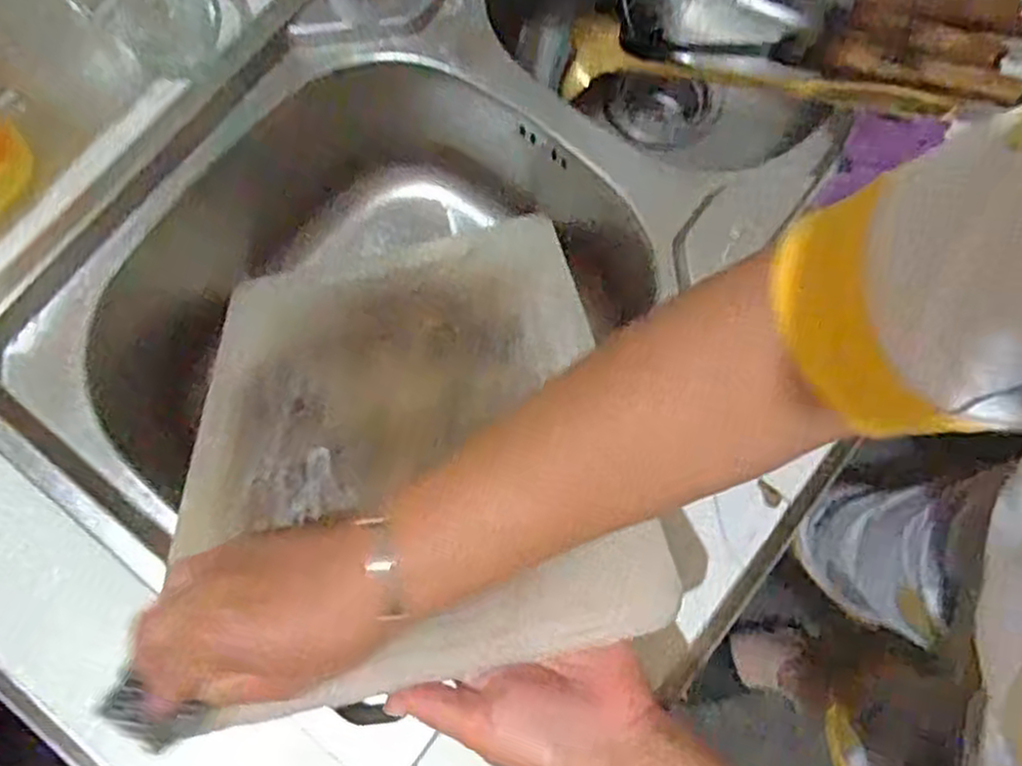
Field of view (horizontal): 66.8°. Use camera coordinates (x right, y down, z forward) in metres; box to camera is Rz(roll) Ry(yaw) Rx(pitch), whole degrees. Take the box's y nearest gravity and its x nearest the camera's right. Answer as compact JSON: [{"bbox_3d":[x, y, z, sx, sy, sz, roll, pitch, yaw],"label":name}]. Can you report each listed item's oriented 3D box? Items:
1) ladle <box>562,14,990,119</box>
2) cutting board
[{"bbox_3d":[0.162,-0.225,0.575,0.308,0.045,0.067,25,77,32],"label":"ladle"},{"bbox_3d":[-0.077,0.014,0.511,0.271,0.020,0.391,-14,42,2],"label":"cutting board"}]

